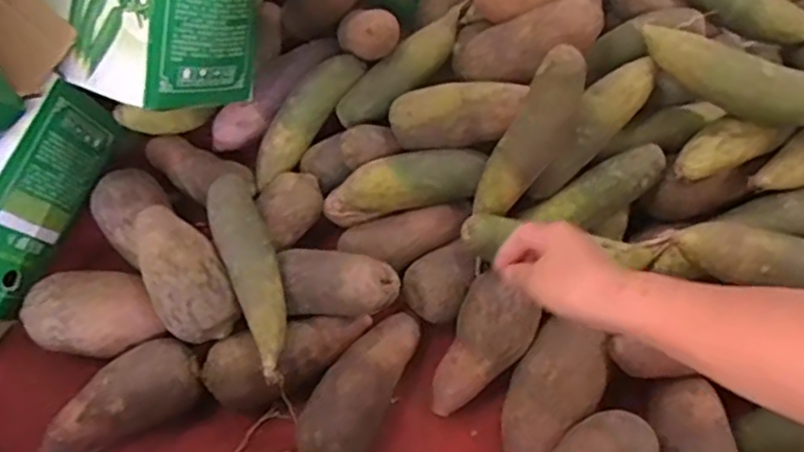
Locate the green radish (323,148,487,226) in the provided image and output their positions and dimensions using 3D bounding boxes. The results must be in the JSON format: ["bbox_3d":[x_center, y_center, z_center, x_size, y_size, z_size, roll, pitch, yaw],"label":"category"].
[{"bbox_3d":[0.000,-0.047,0.741,0.197,0.059,0.055,-15,62,16],"label":"green radish"}]

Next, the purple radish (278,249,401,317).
[{"bbox_3d":[-0.066,0.061,0.702,0.133,0.052,0.062,2,61,26],"label":"purple radish"}]

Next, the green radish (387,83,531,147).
[{"bbox_3d":[0.059,-0.121,0.723,0.161,0.049,0.051,-4,60,26],"label":"green radish"}]

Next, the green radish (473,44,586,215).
[{"bbox_3d":[0.132,-0.092,0.671,0.049,0.179,0.047,34,28,17],"label":"green radish"}]

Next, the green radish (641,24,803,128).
[{"bbox_3d":[0.328,-0.151,0.678,0.183,0.070,0.047,31,68,15],"label":"green radish"}]

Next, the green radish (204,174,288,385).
[{"bbox_3d":[-0.157,0.040,0.699,0.053,0.045,0.235,-23,65,-10],"label":"green radish"}]

